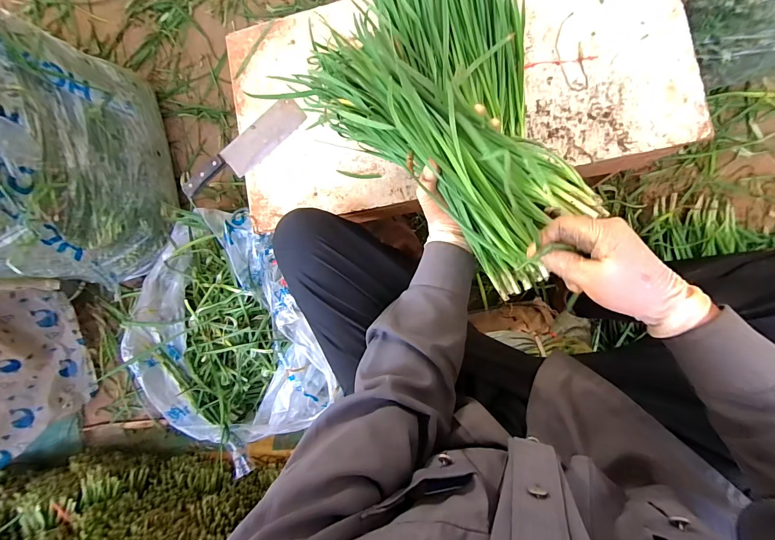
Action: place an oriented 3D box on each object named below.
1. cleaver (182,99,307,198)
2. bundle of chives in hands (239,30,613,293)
[{"bbox_3d":[-0.270,-0.224,0.651,0.260,0.022,0.071,-39,83,7],"label":"cleaver"},{"bbox_3d":[0.054,-0.166,0.464,0.438,0.083,0.162,43,96,15],"label":"bundle of chives in hands"}]

